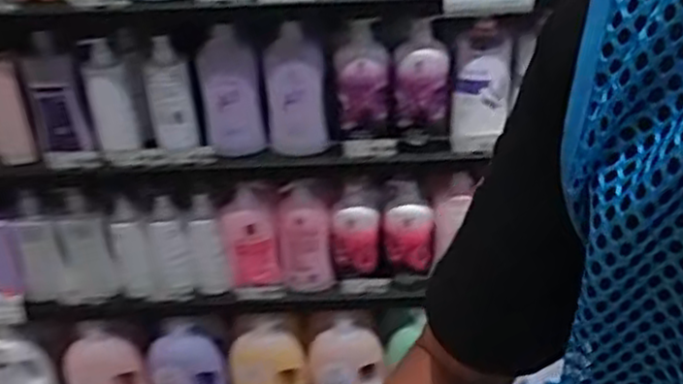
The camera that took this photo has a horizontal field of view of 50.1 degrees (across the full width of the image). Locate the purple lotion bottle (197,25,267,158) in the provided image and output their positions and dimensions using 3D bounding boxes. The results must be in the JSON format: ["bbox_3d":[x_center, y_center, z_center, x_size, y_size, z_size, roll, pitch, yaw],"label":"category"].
[{"bbox_3d":[-0.196,-0.171,1.283,0.104,0.252,0.045,-4,32,-3],"label":"purple lotion bottle"}]

